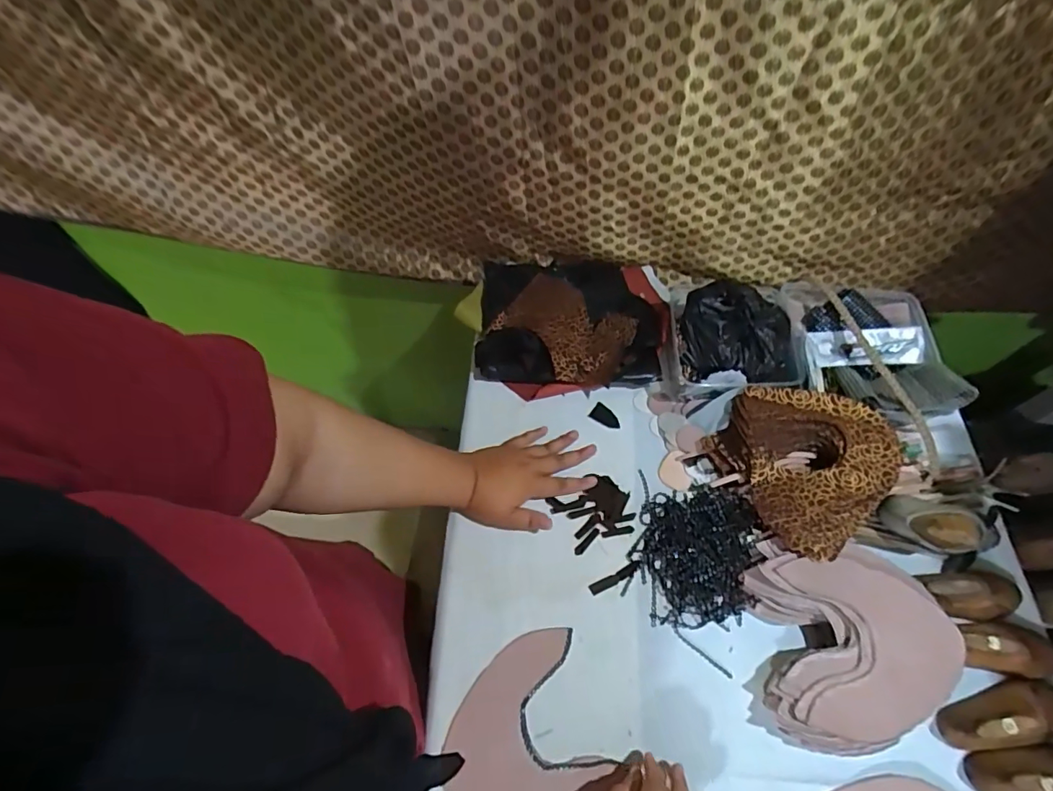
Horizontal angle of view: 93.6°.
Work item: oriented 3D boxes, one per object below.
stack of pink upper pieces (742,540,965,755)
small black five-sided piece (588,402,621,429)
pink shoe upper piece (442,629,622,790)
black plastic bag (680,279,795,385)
[{"bbox_3d":[0.337,0.259,0.519,0.180,0.058,0.184,2,61,-1],"label":"stack of pink upper pieces"},{"bbox_3d":[0.108,0.029,0.670,0.042,0.004,0.027,31,65,14],"label":"small black five-sided piece"},{"bbox_3d":[-0.005,0.339,0.502,0.160,0.006,0.143,-24,65,-14],"label":"pink shoe upper piece"},{"bbox_3d":[0.279,-0.086,0.647,0.149,0.071,0.135,4,61,1],"label":"black plastic bag"}]

